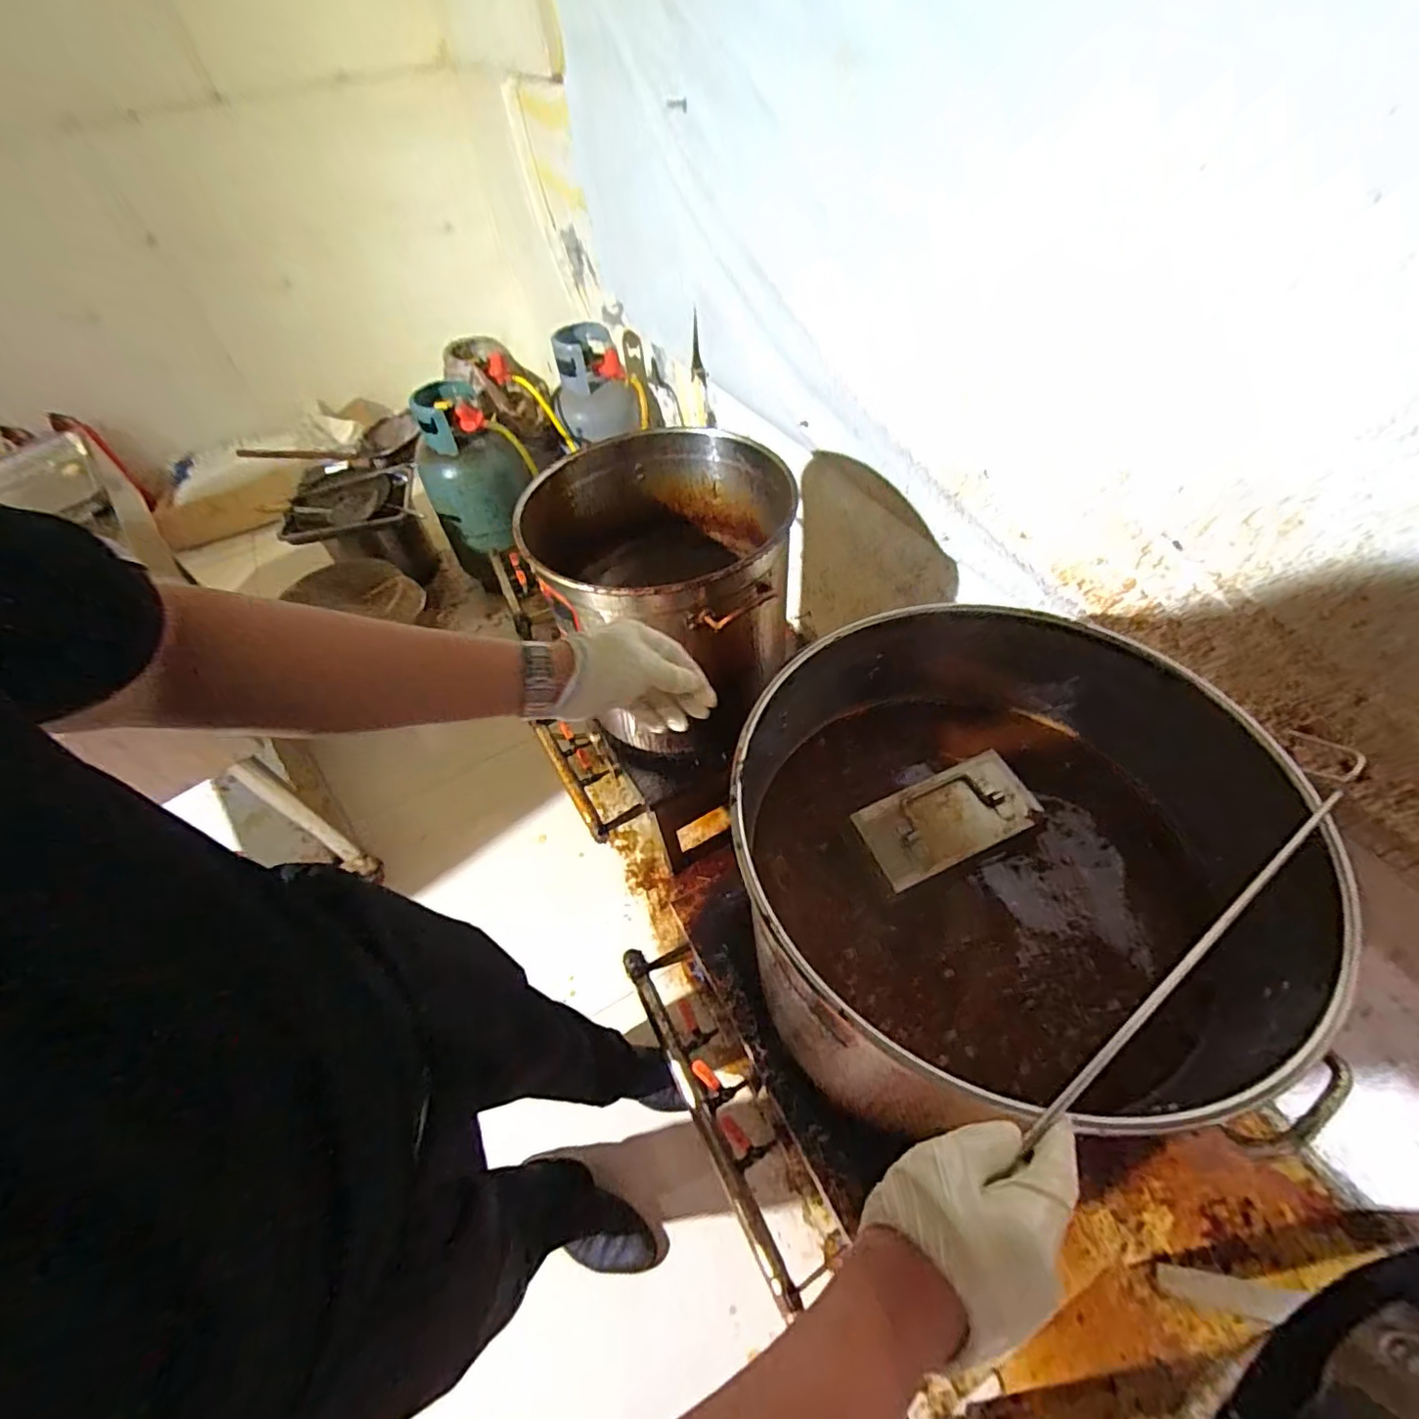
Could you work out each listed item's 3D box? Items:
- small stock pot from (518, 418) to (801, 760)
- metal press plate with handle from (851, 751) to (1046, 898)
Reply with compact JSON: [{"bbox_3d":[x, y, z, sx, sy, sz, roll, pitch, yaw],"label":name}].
[{"bbox_3d":[-0.080,-0.218,1.174,0.499,0.435,0.496,-3,52,3],"label":"small stock pot"},{"bbox_3d":[0.273,0.122,0.687,0.200,0.019,0.098,-21,53,-10],"label":"metal press plate with handle"}]

